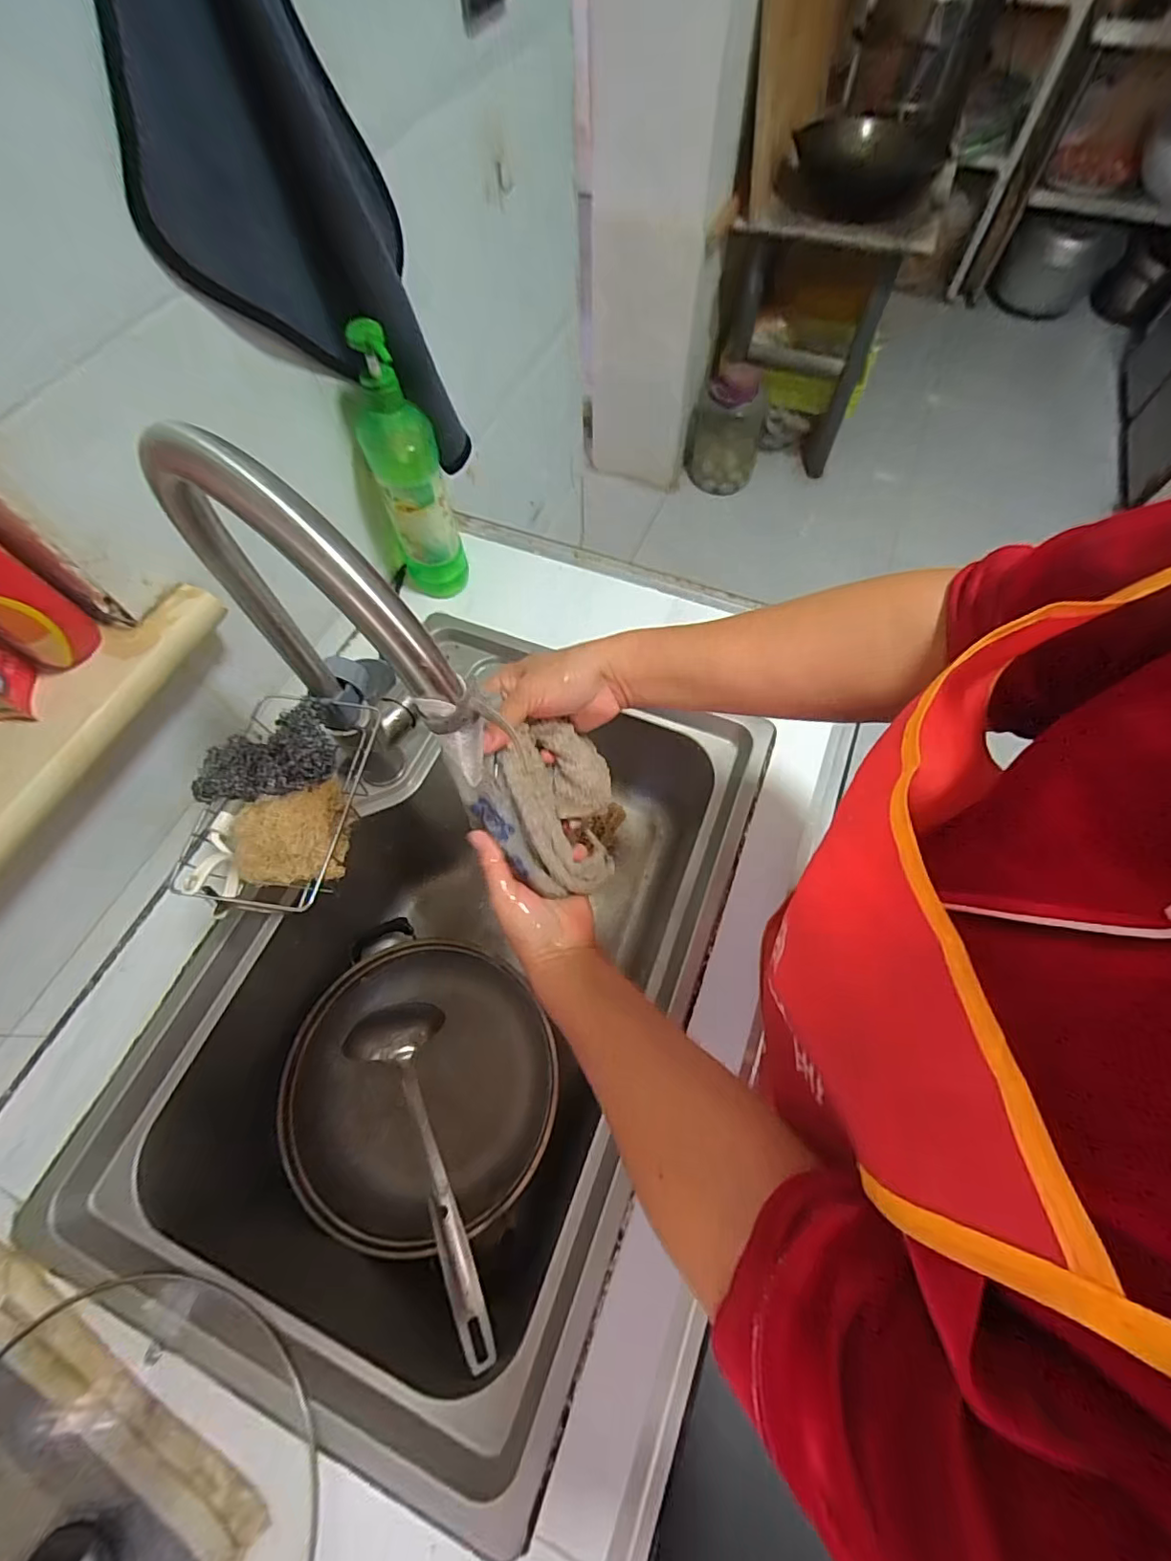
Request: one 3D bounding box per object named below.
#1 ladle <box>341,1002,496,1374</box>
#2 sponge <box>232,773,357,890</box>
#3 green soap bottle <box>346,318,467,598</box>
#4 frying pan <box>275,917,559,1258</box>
[{"bbox_3d":[-0.156,0.363,0.541,0.093,0.054,0.332,-27,49,-11],"label":"ladle"},{"bbox_3d":[-0.227,0.040,0.432,0.082,0.041,0.078,-4,90,3],"label":"sponge"},{"bbox_3d":[-0.187,-0.318,0.595,0.072,0.273,0.063,-19,67,-8],"label":"green soap bottle"},{"bbox_3d":[-0.177,0.338,0.630,0.280,0.087,0.289,11,66,6],"label":"frying pan"}]

